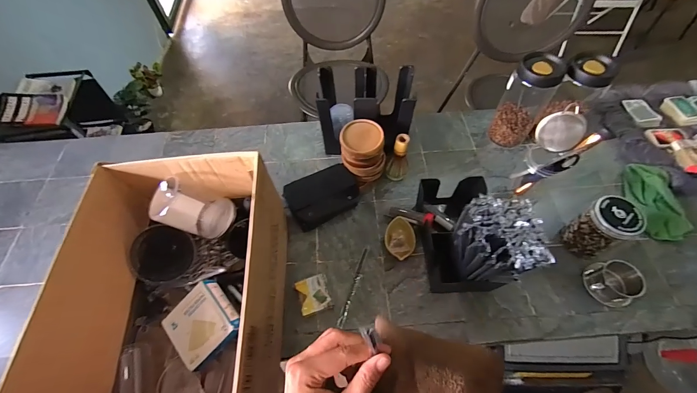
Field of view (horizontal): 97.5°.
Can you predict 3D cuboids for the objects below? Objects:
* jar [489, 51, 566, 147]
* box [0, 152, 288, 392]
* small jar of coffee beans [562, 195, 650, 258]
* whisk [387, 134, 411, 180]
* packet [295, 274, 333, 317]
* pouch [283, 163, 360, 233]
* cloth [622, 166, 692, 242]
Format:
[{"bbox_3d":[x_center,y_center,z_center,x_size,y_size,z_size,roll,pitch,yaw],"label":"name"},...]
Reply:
[{"bbox_3d":[0.443,-0.238,0.776,0.101,0.230,0.096,-1,59,2],"label":"jar"},{"bbox_3d":[-0.282,0.157,0.557,0.295,0.252,0.409,-4,59,0],"label":"box"},{"bbox_3d":[0.525,0.067,0.640,0.080,0.128,0.084,-1,59,2],"label":"small jar of coffee beans"},{"bbox_3d":[0.124,-0.090,0.758,0.054,0.136,0.048,14,61,10],"label":"whisk"},{"bbox_3d":[-0.071,0.205,0.639,0.062,0.030,0.073,-18,60,-8],"label":"packet"},{"bbox_3d":[-0.063,-0.002,0.753,0.176,0.054,0.119,-26,62,-13],"label":"pouch"},{"bbox_3d":[0.731,0.005,0.731,0.103,0.035,0.202,0,59,2],"label":"cloth"}]

